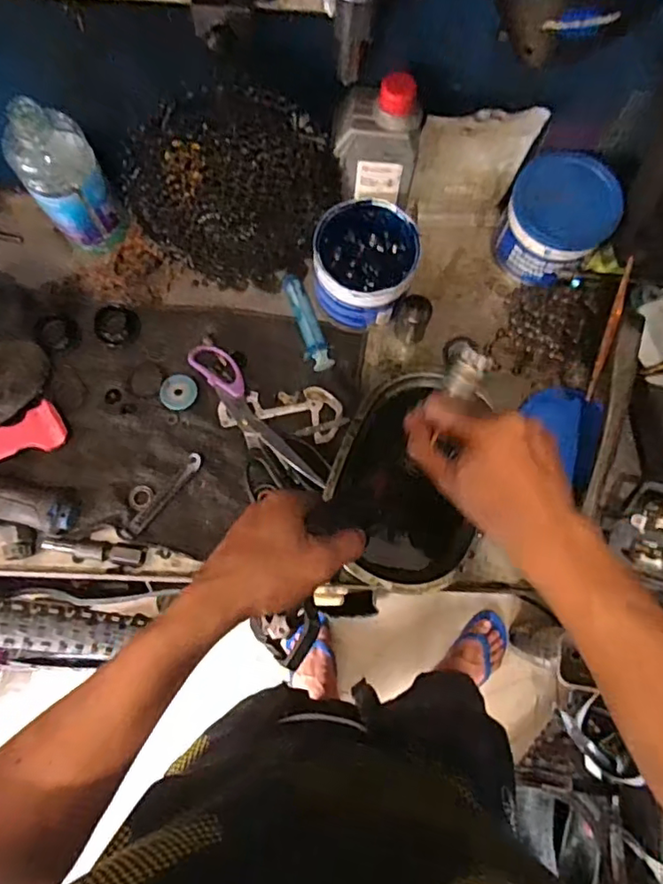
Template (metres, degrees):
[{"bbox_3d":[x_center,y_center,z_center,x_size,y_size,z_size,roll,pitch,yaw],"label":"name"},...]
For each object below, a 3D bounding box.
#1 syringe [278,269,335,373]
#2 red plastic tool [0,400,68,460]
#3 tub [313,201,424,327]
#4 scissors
[{"bbox_3d":[-0.030,-0.132,0.617,0.027,0.018,0.121,-22,77,-5],"label":"syringe"},{"bbox_3d":[-0.317,0.003,0.549,0.120,0.010,0.041,-27,98,-33],"label":"red plastic tool"},{"bbox_3d":[0.034,-0.176,0.587,0.097,0.087,0.109,12,76,3],"label":"tub"},{"bbox_3d":[-0.076,-0.025,0.582,0.035,0.014,0.190,-38,79,-9],"label":"scissors"}]

